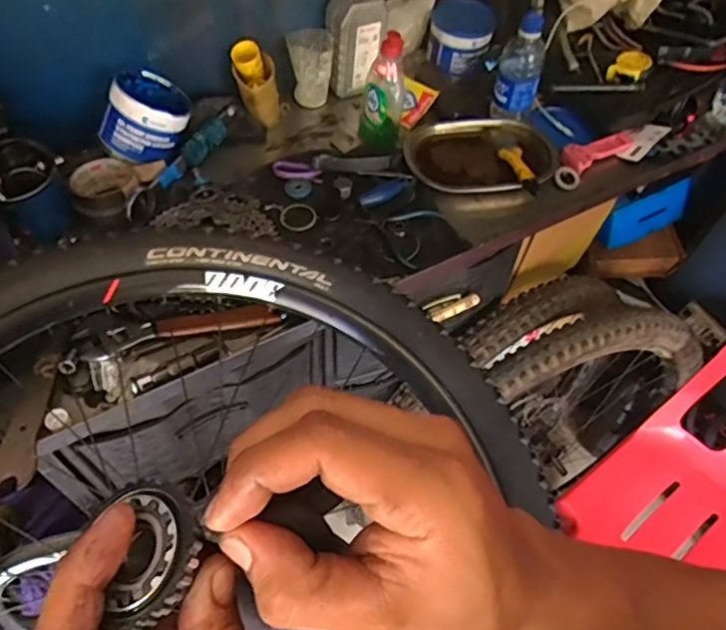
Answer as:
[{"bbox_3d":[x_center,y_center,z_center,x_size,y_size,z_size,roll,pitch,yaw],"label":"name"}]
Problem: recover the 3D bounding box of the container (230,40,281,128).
[{"bbox_3d":[-0.150,-0.335,0.885,0.060,0.124,0.045,-36,37,-27],"label":"container"}]

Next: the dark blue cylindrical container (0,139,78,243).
[{"bbox_3d":[-0.424,-0.155,0.759,0.088,0.094,0.111,-28,61,-21],"label":"dark blue cylindrical container"}]

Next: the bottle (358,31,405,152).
[{"bbox_3d":[0.029,-0.323,0.880,0.061,0.163,0.049,6,55,1],"label":"bottle"}]

